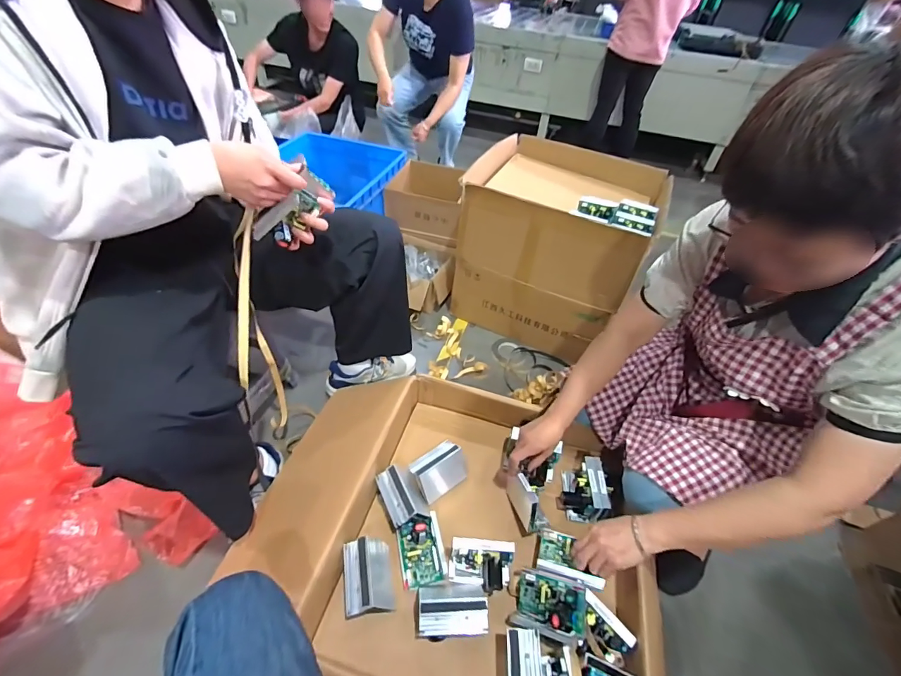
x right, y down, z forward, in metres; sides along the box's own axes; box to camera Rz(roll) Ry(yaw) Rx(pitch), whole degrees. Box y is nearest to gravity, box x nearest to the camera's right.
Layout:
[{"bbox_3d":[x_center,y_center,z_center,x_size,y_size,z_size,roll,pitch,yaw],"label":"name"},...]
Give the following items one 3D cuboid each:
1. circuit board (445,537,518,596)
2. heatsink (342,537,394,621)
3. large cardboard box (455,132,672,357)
[{"bbox_3d":[0.055,0.405,0.719,0.114,0.069,0.070,13,43,6],"label":"circuit board"},{"bbox_3d":[-0.142,0.411,0.692,0.082,0.062,0.113,-3,44,-11],"label":"heatsink"},{"bbox_3d":[0.365,-0.331,1.432,0.577,0.477,0.529,24,46,17],"label":"large cardboard box"}]

